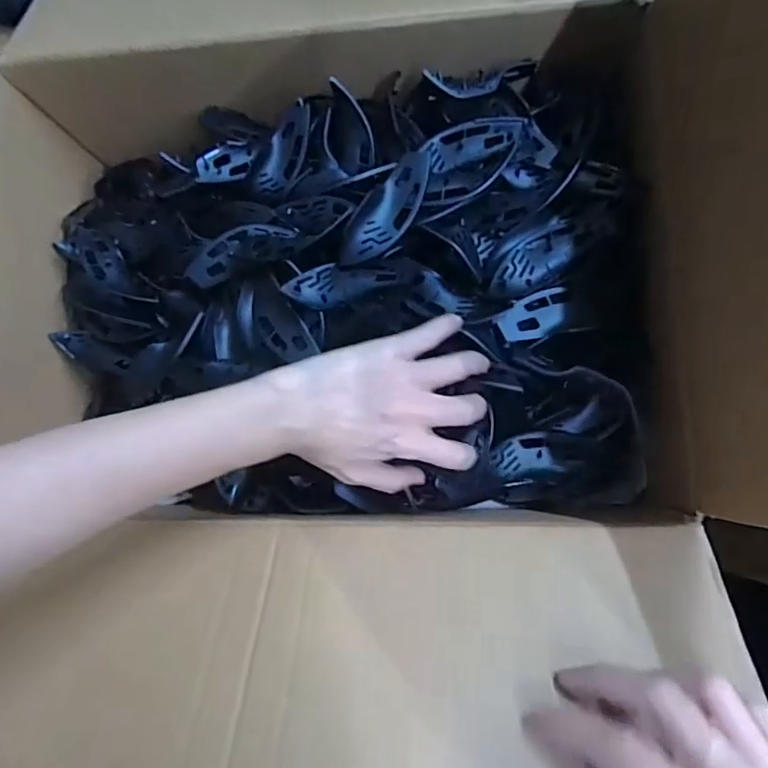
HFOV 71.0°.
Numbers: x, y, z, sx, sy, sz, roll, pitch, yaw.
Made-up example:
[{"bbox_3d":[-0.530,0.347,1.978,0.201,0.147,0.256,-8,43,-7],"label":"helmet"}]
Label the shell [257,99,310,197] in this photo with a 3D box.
[{"bbox_3d":[-0.079,-0.193,0.446,0.026,0.019,0.075,21,86,9],"label":"shell"}]

